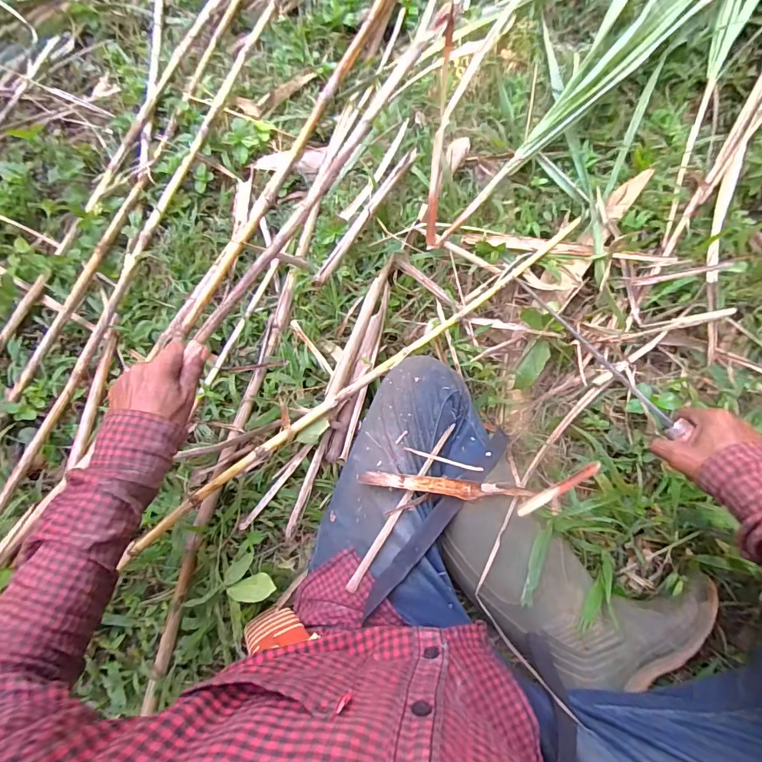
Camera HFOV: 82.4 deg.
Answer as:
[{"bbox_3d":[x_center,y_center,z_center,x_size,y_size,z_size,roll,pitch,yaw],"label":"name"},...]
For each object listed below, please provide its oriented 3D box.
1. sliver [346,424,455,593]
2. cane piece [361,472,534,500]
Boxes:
[{"bbox_3d":[0.026,0.147,0.522,0.011,0.006,0.226,32,82,12],"label":"sliver"},{"bbox_3d":[0.069,0.127,0.529,0.185,0.018,0.022,6,55,-2],"label":"cane piece"}]

